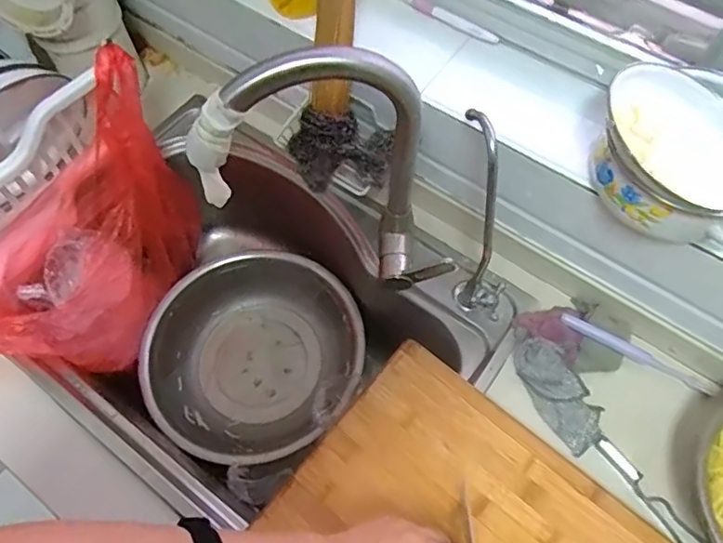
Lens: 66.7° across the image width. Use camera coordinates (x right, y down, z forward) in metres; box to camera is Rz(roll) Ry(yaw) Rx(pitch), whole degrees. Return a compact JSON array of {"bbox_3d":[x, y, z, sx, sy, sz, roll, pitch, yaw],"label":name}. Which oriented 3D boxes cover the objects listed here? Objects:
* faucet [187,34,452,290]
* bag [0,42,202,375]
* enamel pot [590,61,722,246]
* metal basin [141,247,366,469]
[{"bbox_3d":[-0.023,-0.084,0.512,0.226,0.287,0.072,-1,63,0],"label":"faucet"},{"bbox_3d":[-0.337,-0.027,0.680,0.159,0.281,0.333,35,68,17],"label":"bag"},{"bbox_3d":[0.300,-0.111,0.501,0.164,0.086,0.151,0,63,0],"label":"enamel pot"},{"bbox_3d":[-0.150,0.116,0.812,0.290,0.108,0.298,0,63,0],"label":"metal basin"}]

